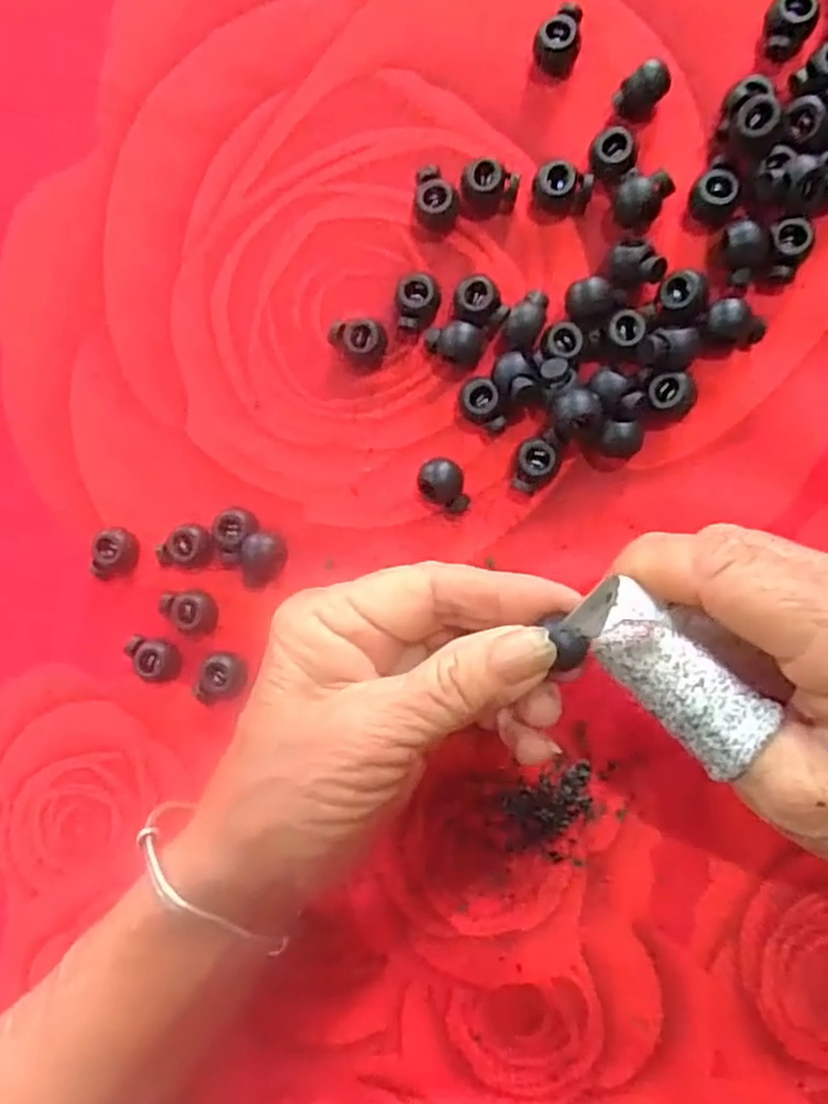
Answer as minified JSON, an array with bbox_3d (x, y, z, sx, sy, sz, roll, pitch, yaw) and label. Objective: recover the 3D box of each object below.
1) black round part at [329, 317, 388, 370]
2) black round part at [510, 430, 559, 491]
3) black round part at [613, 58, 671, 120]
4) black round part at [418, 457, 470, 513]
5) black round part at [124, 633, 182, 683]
[{"bbox_3d":[-0.019,-0.072,0.253,0.018,0.012,0.013,7,90,6],"label":"black round part"},{"bbox_3d":[0.041,-0.030,0.246,0.012,0.013,0.020,15,91,6],"label":"black round part"},{"bbox_3d":[0.074,-0.149,0.239,0.016,0.011,0.011,-35,86,5],"label":"black round part"},{"bbox_3d":[0.010,-0.022,0.250,0.014,0.013,0.019,-16,88,6],"label":"black round part"},{"bbox_3d":[-0.093,0.038,0.261,0.017,0.010,0.013,17,91,6],"label":"black round part"}]

